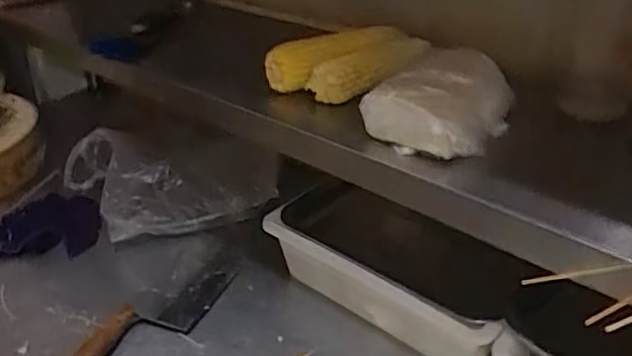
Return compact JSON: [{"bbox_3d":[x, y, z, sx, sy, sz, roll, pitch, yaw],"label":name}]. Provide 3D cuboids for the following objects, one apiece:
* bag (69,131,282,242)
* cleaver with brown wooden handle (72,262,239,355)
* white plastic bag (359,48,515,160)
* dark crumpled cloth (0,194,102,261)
[{"bbox_3d":[-0.207,0.008,0.829,0.309,0.131,0.079,-4,32,-1],"label":"bag"},{"bbox_3d":[-0.193,0.175,0.756,0.232,0.022,0.065,-26,58,-33],"label":"cleaver with brown wooden handle"},{"bbox_3d":[0.122,-0.071,0.591,0.113,0.066,0.111,18,38,31],"label":"white plastic bag"},{"bbox_3d":[-0.371,0.067,0.844,0.145,0.018,0.092,-4,66,-6],"label":"dark crumpled cloth"}]

